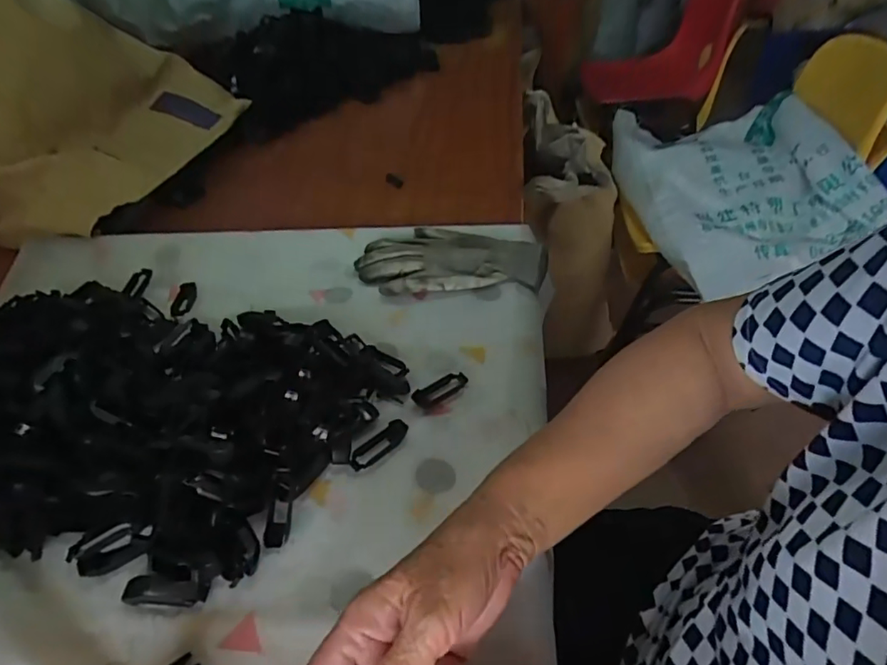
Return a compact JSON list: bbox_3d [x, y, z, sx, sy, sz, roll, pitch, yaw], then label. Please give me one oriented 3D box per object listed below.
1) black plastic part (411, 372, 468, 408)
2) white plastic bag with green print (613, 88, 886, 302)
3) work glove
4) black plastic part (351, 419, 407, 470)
[{"bbox_3d":[-0.002,0.051,0.499,0.057,0.006,0.020,-23,48,-23],"label":"black plastic part"},{"bbox_3d":[0.523,-0.318,1.039,0.304,0.195,0.618,1,43,1],"label":"white plastic bag with green print"},{"bbox_3d":[0.009,-0.087,0.633,0.212,0.025,0.106,-7,44,-7],"label":"work glove"},{"bbox_3d":[-0.054,0.094,0.456,0.058,0.006,0.022,-33,53,-30],"label":"black plastic part"}]

